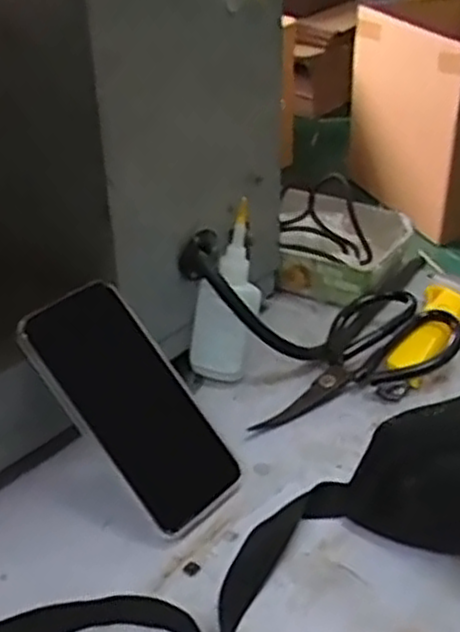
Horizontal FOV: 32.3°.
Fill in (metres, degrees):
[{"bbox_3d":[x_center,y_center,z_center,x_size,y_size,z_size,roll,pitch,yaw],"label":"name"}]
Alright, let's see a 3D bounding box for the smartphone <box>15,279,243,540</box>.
[{"bbox_3d":[-0.060,0.055,0.509,0.163,0.009,0.079,52,47,3],"label":"smartphone"}]

